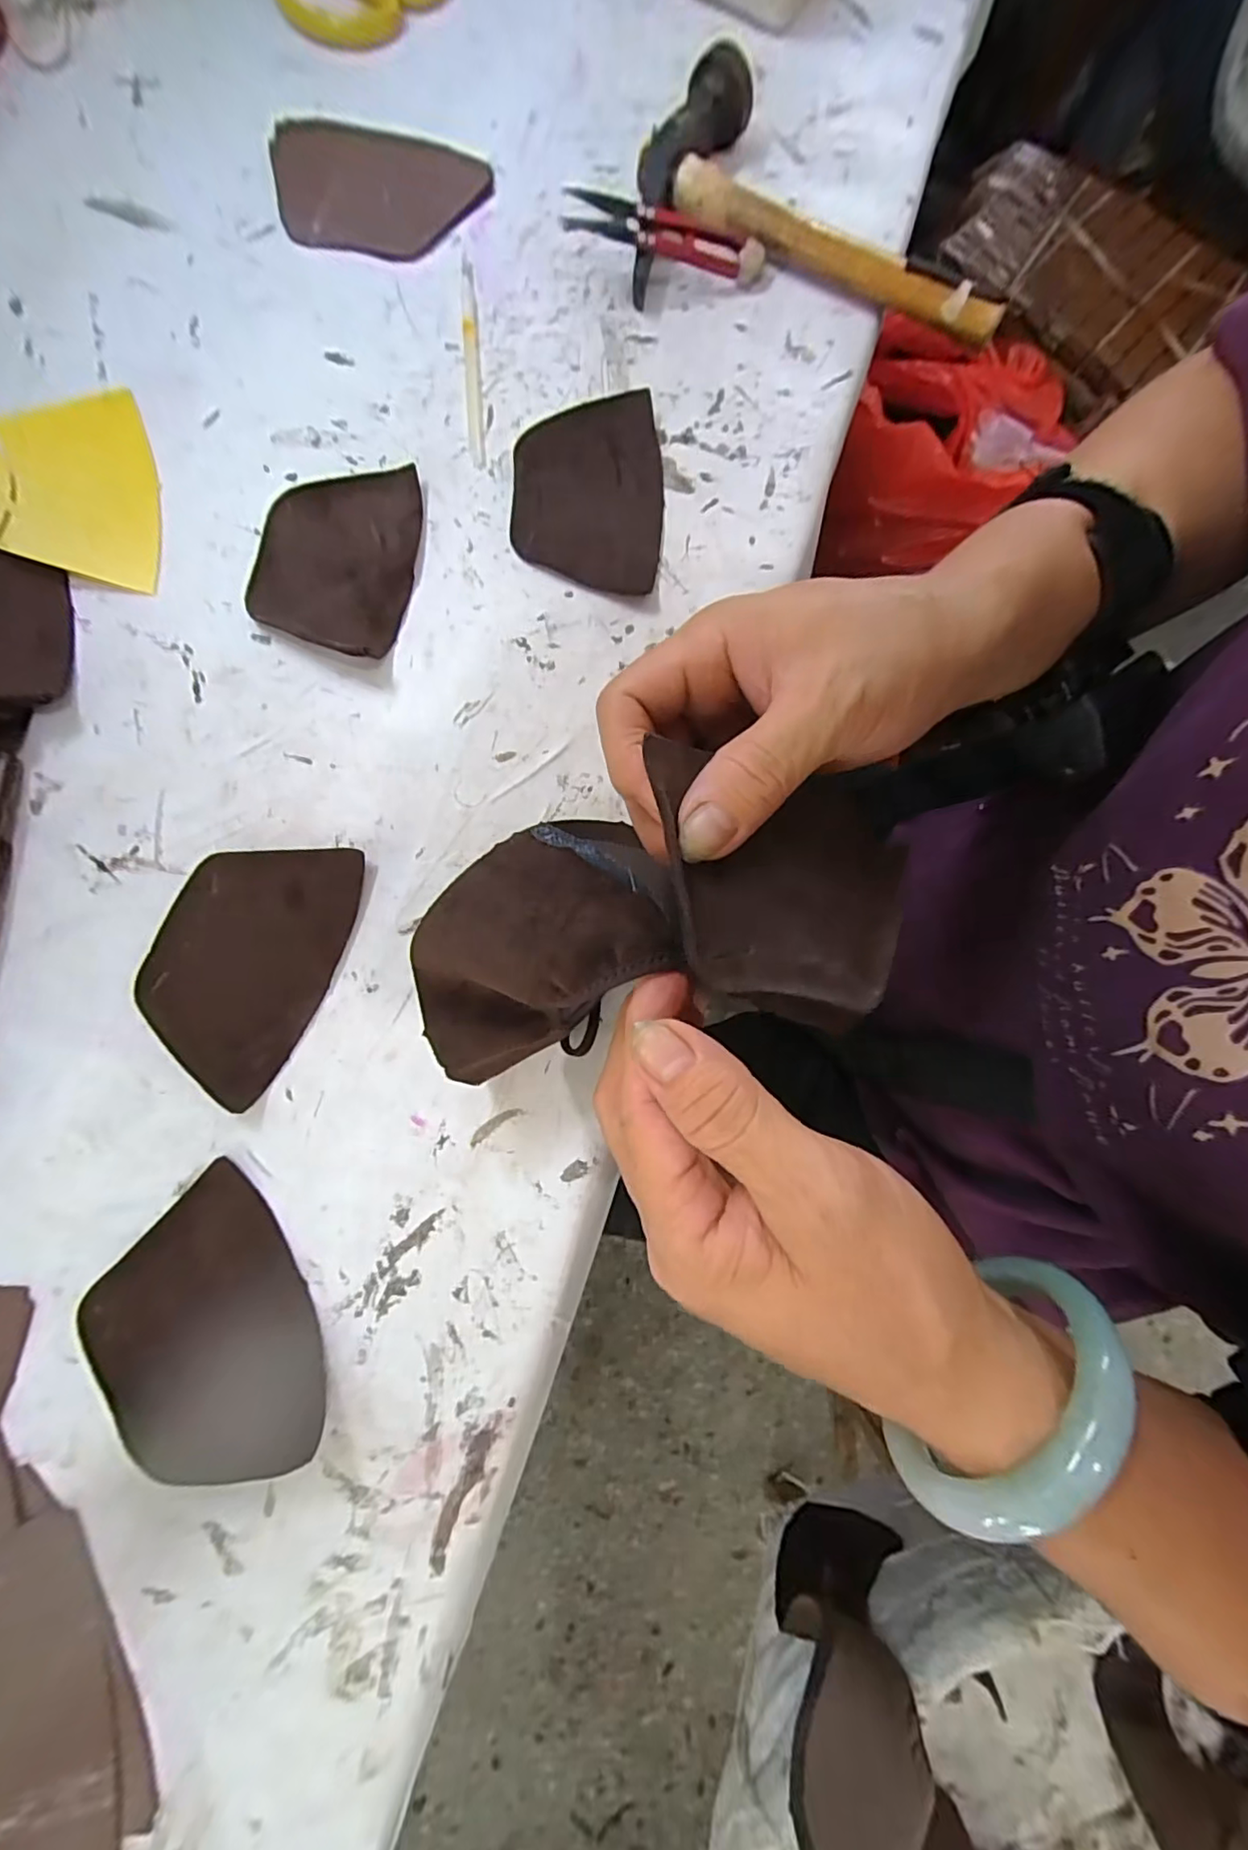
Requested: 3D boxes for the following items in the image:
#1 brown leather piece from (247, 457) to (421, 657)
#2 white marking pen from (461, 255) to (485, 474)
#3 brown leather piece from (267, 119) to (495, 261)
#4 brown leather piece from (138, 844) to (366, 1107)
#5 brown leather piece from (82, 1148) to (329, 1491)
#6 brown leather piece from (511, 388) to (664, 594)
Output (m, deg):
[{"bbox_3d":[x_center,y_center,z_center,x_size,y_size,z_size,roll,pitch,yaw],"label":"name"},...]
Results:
[{"bbox_3d":[-0.138,-0.173,0.284,0.074,0.010,0.103,4,78,1],"label":"brown leather piece"},{"bbox_3d":[-0.079,-0.296,0.310,0.007,0.005,0.130,-5,80,-2],"label":"white marking pen"},{"bbox_3d":[-0.136,-0.407,0.329,0.121,0.008,0.088,9,76,-2],"label":"brown leather piece"},{"bbox_3d":[-0.159,0.012,0.251,0.071,0.008,0.106,21,80,2],"label":"brown leather piece"},{"bbox_3d":[-0.157,0.153,0.221,0.072,0.017,0.100,-31,82,-6],"label":"brown leather piece"},{"bbox_3d":[-0.017,-0.212,0.292,0.071,0.007,0.101,1,81,-4],"label":"brown leather piece"}]

